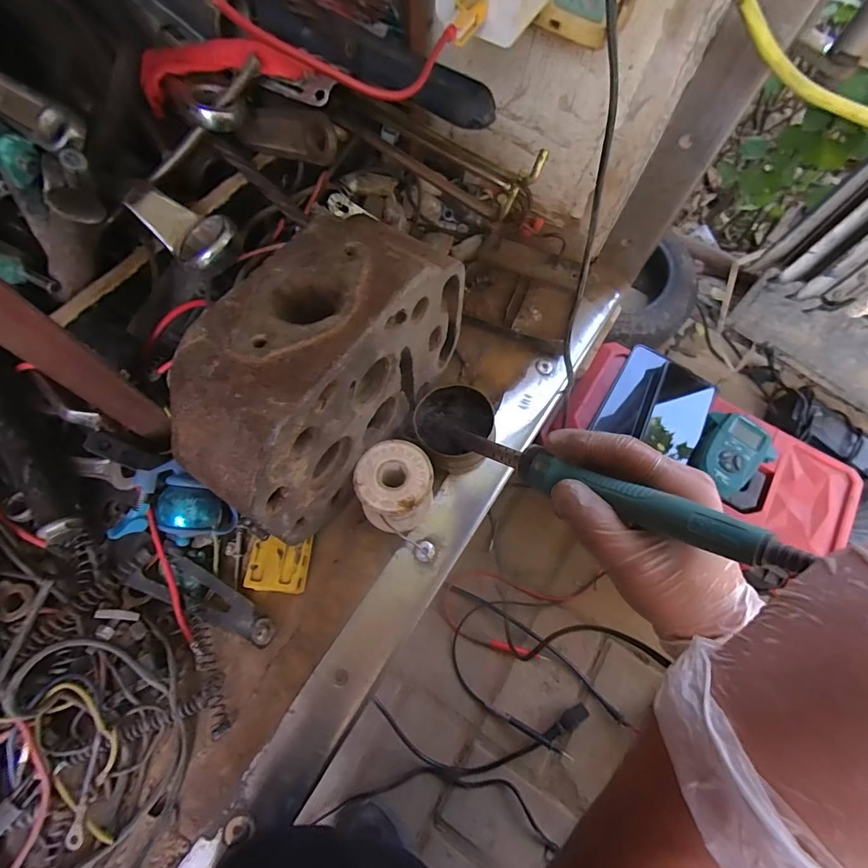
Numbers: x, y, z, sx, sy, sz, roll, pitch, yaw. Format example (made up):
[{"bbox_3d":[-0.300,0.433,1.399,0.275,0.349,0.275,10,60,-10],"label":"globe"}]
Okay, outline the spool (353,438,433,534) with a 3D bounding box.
[{"bbox_3d":[-0.029,0.039,0.327,0.052,0.048,0.057,1,68,-2],"label":"spool"}]

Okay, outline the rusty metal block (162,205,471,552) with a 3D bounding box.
[{"bbox_3d":[-0.066,-0.042,0.287,0.082,0.126,0.194,34,71,11],"label":"rusty metal block"}]

